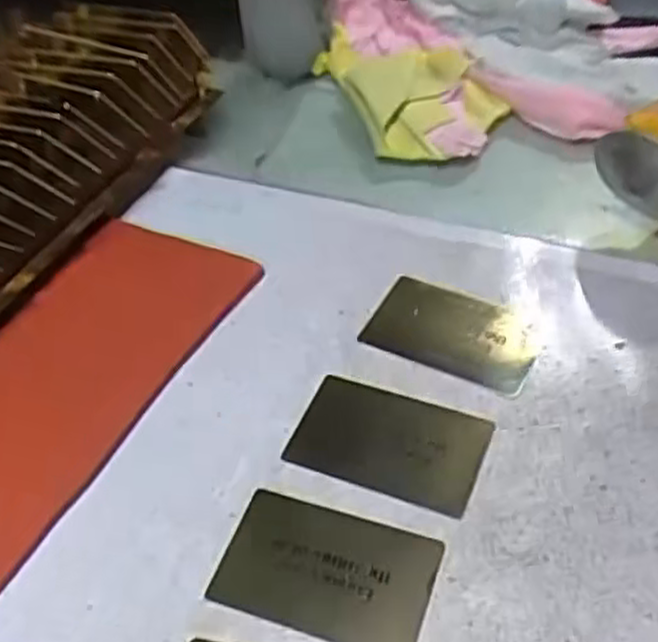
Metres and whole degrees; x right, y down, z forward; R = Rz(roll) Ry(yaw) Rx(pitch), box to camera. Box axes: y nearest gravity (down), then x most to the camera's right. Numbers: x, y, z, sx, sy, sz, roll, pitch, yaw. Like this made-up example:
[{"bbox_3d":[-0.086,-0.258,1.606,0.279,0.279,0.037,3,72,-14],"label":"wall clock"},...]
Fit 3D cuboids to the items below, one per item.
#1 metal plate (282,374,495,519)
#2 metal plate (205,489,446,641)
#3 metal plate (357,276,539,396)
[{"bbox_3d":[0.027,0.052,0.359,0.084,0.004,0.055,15,50,20],"label":"metal plate"},{"bbox_3d":[-0.002,0.100,0.320,0.085,0.004,0.053,11,51,19],"label":"metal plate"},{"bbox_3d":[0.062,0.005,0.397,0.082,0.004,0.050,19,52,23],"label":"metal plate"}]

